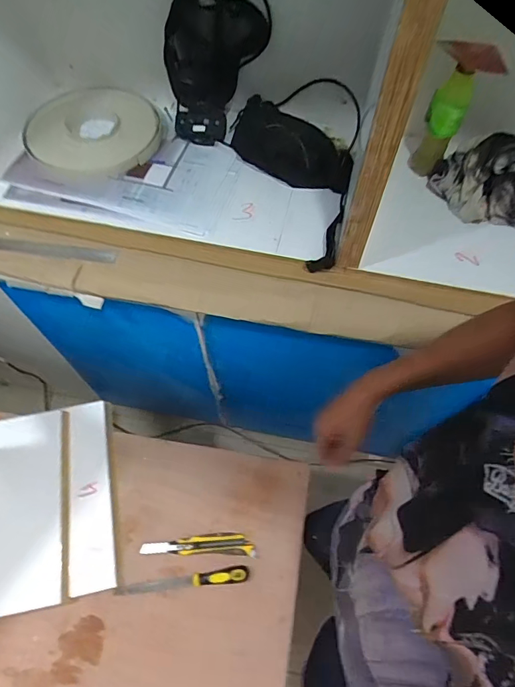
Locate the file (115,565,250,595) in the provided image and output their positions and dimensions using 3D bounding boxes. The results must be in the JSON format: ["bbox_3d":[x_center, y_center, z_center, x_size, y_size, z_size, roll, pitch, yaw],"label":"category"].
[{"bbox_3d":[-0.139,0.447,0.814,0.242,0.028,0.027,-6,62,-4],"label":"file"}]

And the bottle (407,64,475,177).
[{"bbox_3d":[0.321,-0.379,0.759,0.057,0.182,0.063,26,65,13],"label":"bottle"}]

